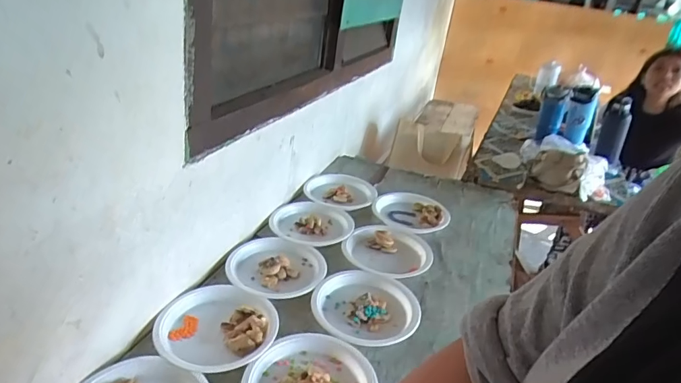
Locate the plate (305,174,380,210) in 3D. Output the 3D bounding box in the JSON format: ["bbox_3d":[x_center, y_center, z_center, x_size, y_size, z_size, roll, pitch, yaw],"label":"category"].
[{"bbox_3d":[0.000,-0.003,1.305,0.202,0.026,0.181,0,28,-13],"label":"plate"}]

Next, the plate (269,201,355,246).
[{"bbox_3d":[-0.069,0.080,1.127,0.206,0.035,0.188,5,27,-3],"label":"plate"}]

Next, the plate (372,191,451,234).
[{"bbox_3d":[0.195,0.050,1.238,0.216,0.016,0.208,5,27,-3],"label":"plate"}]

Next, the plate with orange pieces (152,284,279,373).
[{"bbox_3d":[-0.220,0.236,0.785,0.201,0.024,0.192,5,27,-3],"label":"plate with orange pieces"}]

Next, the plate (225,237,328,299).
[{"bbox_3d":[-0.133,0.157,0.952,0.200,0.022,0.195,5,27,-3],"label":"plate"}]

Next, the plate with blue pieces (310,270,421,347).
[{"bbox_3d":[0.057,0.223,0.870,0.204,0.021,0.199,5,27,-3],"label":"plate with blue pieces"}]

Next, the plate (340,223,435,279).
[{"bbox_3d":[0.110,0.138,1.046,0.201,0.024,0.189,5,27,-3],"label":"plate"}]

